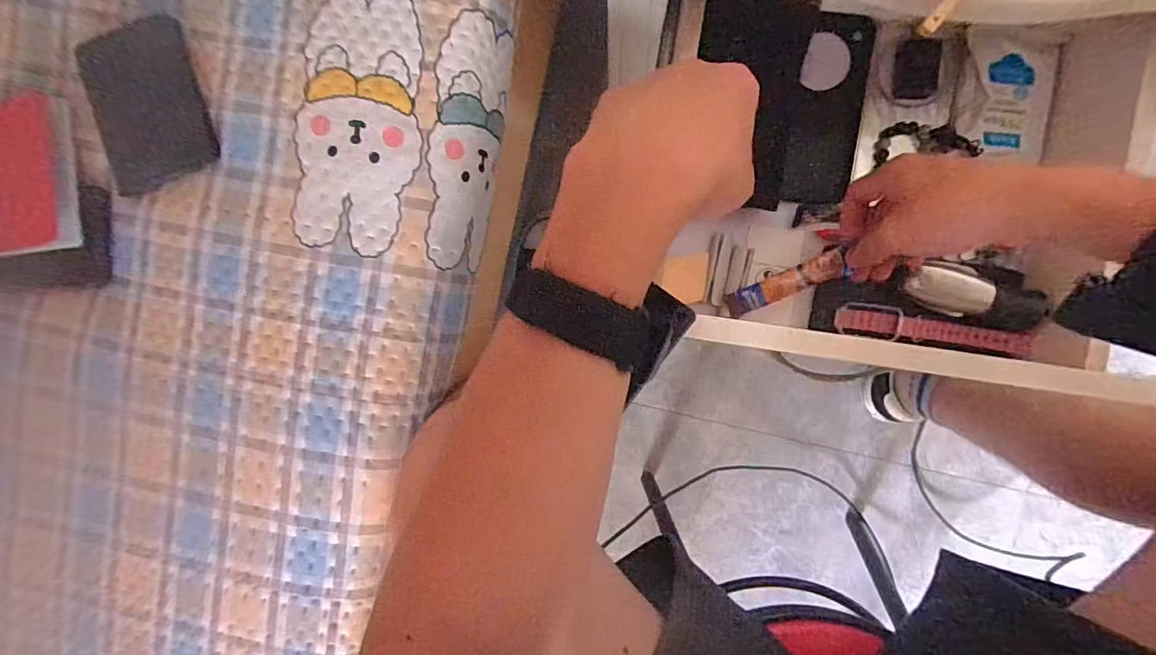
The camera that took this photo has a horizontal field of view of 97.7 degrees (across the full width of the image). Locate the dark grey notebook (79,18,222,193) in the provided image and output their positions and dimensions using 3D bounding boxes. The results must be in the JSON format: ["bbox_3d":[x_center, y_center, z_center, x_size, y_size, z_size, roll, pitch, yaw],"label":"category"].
[{"bbox_3d":[-0.302,-0.157,0.352,0.080,0.006,0.110,-18,92,6],"label":"dark grey notebook"}]

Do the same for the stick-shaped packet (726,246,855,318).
[{"bbox_3d":[0.176,-0.037,0.427,0.100,0.016,0.021,-25,92,19],"label":"stick-shaped packet"}]

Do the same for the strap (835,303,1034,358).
[{"bbox_3d":[0.300,0.000,0.430,0.149,0.018,0.027,7,92,3],"label":"strap"}]

